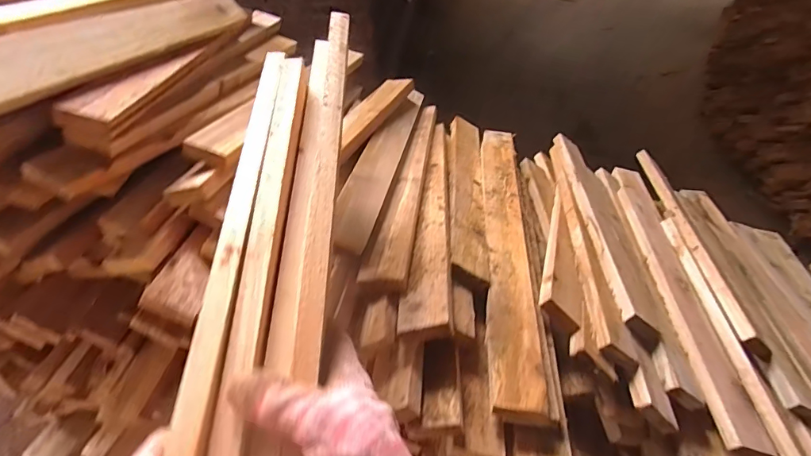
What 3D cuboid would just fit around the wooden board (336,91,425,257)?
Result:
[{"bbox_3d":[-0.029,-0.119,0.680,0.053,0.013,0.462,27,35,-8],"label":"wooden board"}]

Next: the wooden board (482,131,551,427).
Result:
[{"bbox_3d":[0.140,-0.002,0.651,0.065,0.035,0.570,3,39,6],"label":"wooden board"}]

